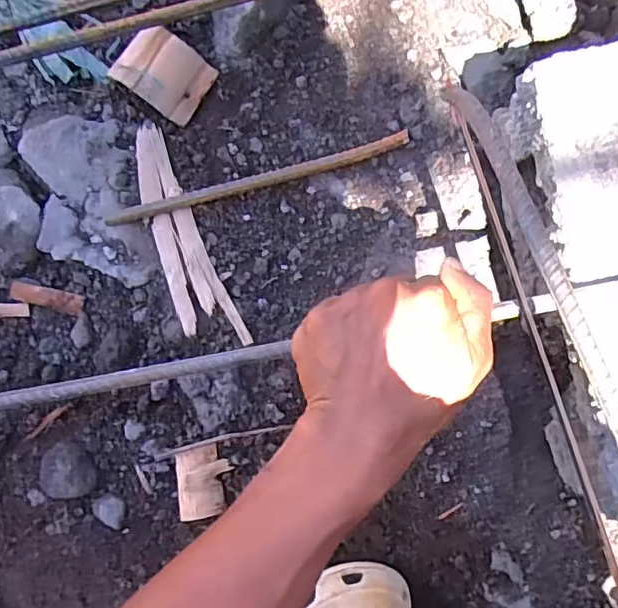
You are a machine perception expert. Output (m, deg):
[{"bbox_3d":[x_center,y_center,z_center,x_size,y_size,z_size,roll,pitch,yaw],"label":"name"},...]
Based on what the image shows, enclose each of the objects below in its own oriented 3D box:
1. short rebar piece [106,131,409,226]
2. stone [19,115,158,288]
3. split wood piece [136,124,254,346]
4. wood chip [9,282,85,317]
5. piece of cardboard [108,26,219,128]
[{"bbox_3d":[-0.040,-0.099,0.463,0.240,0.007,0.012,-15,84,-1],"label":"short rebar piece"},{"bbox_3d":[-0.177,-0.080,0.469,0.078,0.023,0.139,-17,84,-1],"label":"stone"},{"bbox_3d":[-0.104,-0.052,0.468,0.045,0.007,0.190,-23,85,-1],"label":"split wood piece"},{"bbox_3d":[-0.211,-0.005,0.473,0.055,0.004,0.017,15,84,-17],"label":"wood chip"},{"bbox_3d":[-0.117,-0.187,0.471,0.067,0.018,0.055,34,86,4],"label":"piece of cardboard"}]

